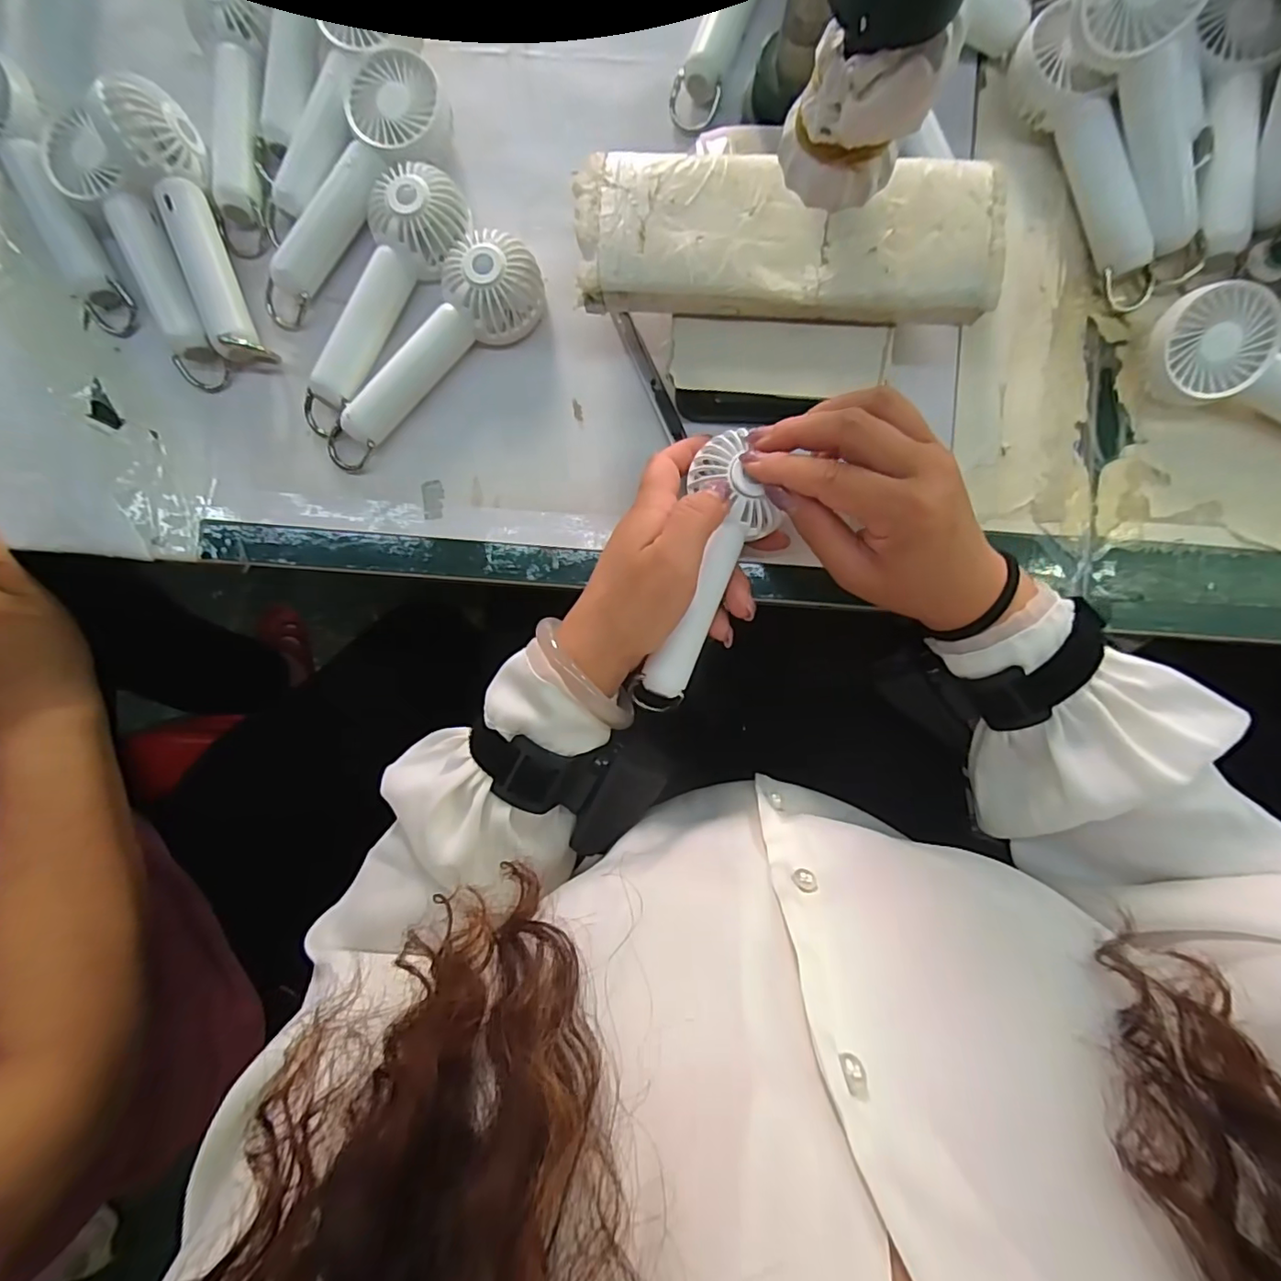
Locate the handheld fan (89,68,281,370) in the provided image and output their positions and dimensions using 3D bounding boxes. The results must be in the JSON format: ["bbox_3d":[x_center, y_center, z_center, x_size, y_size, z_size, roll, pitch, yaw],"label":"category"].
[{"bbox_3d":[-0.258,-0.239,0.326,0.031,0.034,0.150,-16,101,1],"label":"handheld fan"}]

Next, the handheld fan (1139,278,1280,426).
[{"bbox_3d":[0.354,-0.141,0.307,0.162,0.039,0.047,20,89,2],"label":"handheld fan"}]

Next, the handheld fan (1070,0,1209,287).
[{"bbox_3d":[0.272,-0.277,0.297,0.048,0.031,0.165,-26,109,1],"label":"handheld fan"}]

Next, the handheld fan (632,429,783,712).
[{"bbox_3d":[0.037,-0.033,0.306,0.050,0.036,0.150,19,92,2],"label":"handheld fan"}]

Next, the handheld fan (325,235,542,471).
[{"bbox_3d":[-0.128,-0.170,0.333,0.162,0.032,0.046,-39,87,0],"label":"handheld fan"}]

